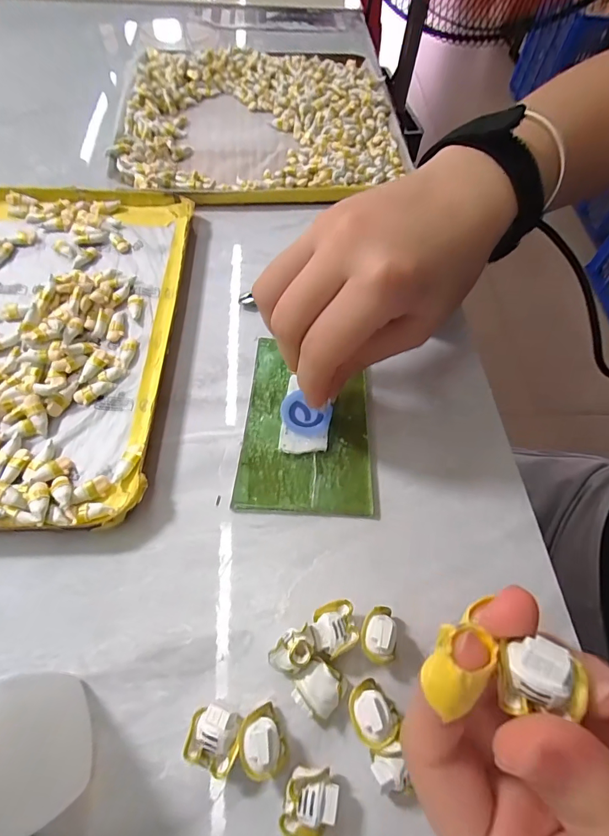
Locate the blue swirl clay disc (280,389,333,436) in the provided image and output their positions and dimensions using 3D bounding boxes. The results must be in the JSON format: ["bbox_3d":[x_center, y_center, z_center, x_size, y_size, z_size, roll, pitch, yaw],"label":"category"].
[{"bbox_3d":[0.000,-0.002,0.221,0.027,0.004,0.023,26,63,10],"label":"blue swirl clay disc"}]

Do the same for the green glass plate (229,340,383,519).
[{"bbox_3d":[0.002,0.003,0.226,0.068,0.006,0.098,3,61,-2],"label":"green glass plate"}]

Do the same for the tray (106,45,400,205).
[{"bbox_3d":[-0.043,-0.269,0.368,0.234,0.019,0.225,-4,61,-6],"label":"tray"}]

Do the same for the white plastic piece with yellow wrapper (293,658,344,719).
[{"bbox_3d":[0.005,0.106,0.163,0.016,0.013,0.018,40,66,17],"label":"white plastic piece with yellow wrapper"}]

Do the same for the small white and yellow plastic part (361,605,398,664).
[{"bbox_3d":[0.030,0.089,0.171,0.013,0.019,0.020,6,61,0],"label":"small white and yellow plastic part"}]

